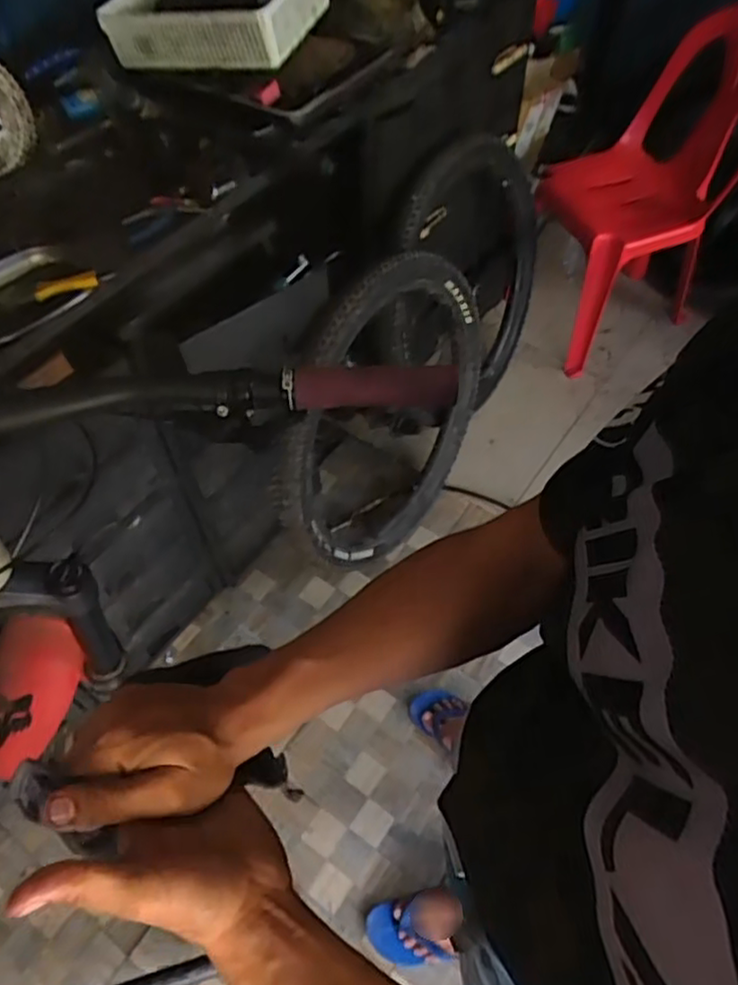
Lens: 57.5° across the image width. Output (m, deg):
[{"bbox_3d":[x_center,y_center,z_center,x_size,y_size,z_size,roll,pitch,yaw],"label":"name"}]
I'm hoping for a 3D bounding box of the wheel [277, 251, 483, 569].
[{"bbox_3d":[0.085,-0.179,1.467,0.139,0.645,0.763,33,63,22],"label":"wheel"}]

